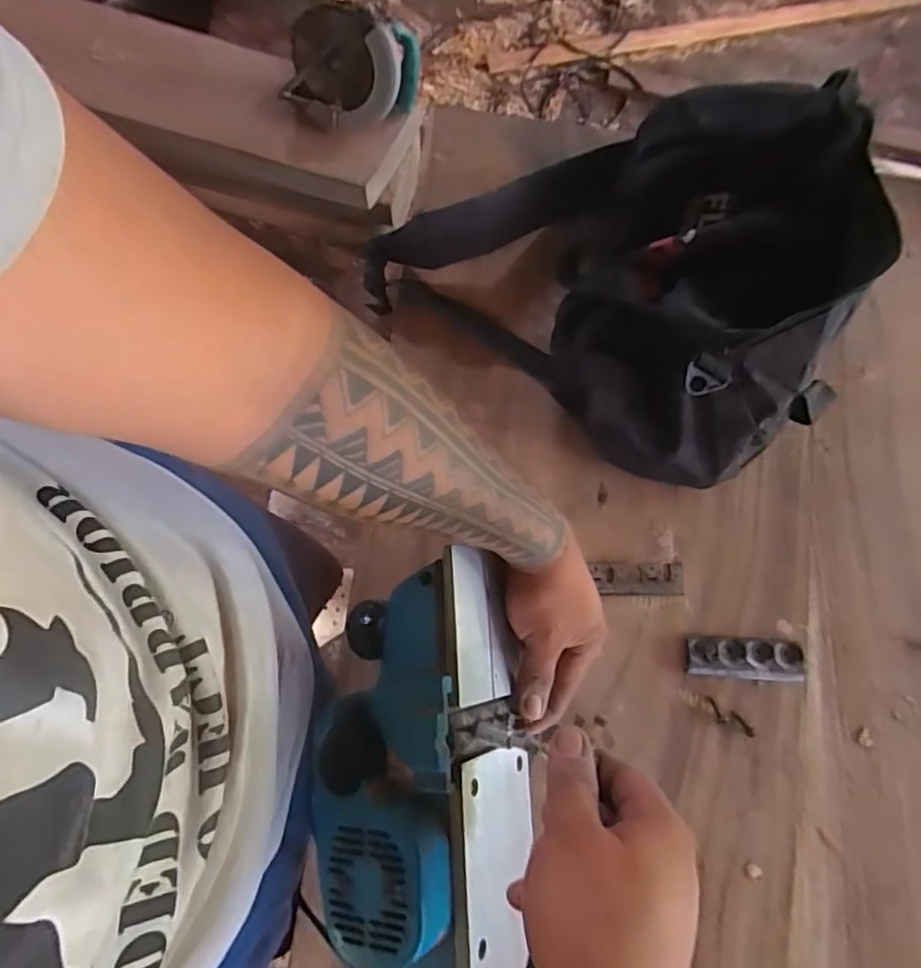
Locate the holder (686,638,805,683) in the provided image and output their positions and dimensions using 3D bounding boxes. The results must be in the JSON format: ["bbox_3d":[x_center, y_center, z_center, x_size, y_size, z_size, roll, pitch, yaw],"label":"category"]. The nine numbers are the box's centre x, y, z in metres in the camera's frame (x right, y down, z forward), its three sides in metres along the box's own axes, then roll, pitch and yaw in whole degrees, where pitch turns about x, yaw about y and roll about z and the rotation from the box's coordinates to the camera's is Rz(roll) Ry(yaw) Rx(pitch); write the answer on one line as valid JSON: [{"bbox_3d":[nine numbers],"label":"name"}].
[{"bbox_3d":[0.255,0.155,0.546,0.105,0.009,0.035,4,79,-2],"label":"holder"}]

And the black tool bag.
[{"bbox_3d":[0.130,-0.171,0.543,0.423,0.116,0.330,0,79,-3],"label":"black tool bag"}]

